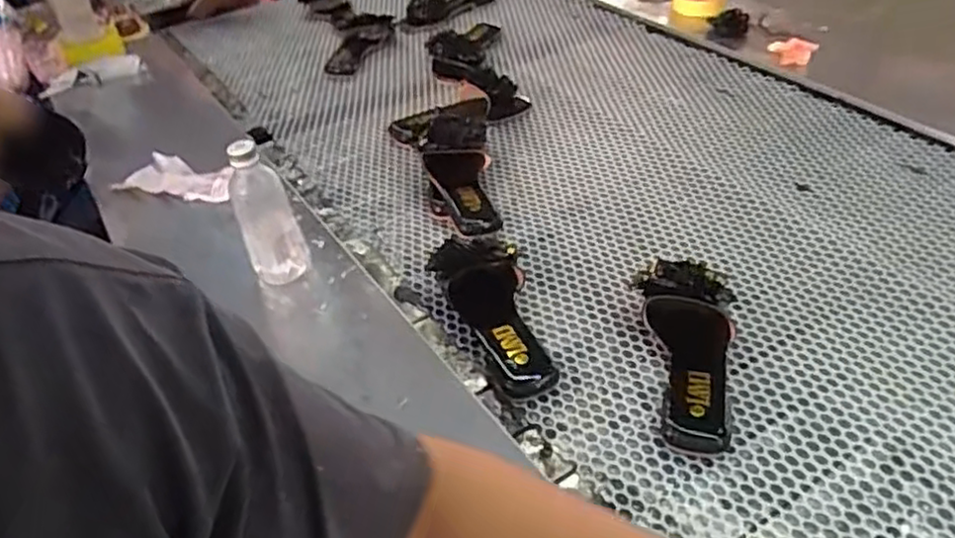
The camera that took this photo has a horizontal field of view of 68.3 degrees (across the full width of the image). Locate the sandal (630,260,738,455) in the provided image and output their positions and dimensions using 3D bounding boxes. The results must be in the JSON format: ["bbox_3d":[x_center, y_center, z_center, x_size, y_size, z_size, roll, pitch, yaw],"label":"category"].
[{"bbox_3d":[0.226,0.065,0.729,0.090,0.078,0.254,-2,40,5],"label":"sandal"}]

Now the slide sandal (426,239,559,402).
[{"bbox_3d":[0.024,0.056,0.781,0.093,0.065,0.204,-16,54,-12],"label":"slide sandal"}]

